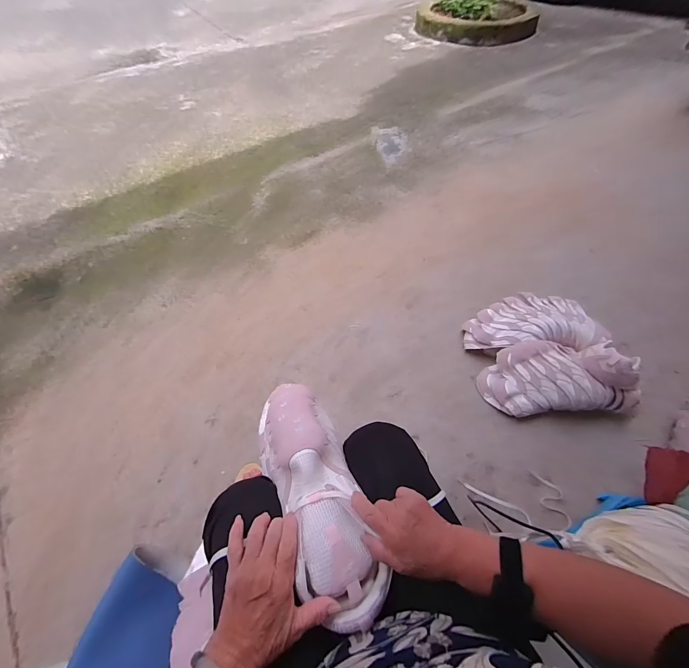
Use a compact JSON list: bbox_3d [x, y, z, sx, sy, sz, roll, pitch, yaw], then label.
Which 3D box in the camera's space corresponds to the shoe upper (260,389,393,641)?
[{"bbox_3d":[-0.047,0.201,0.465,0.118,0.091,0.330,-19,48,-12],"label":"shoe upper"}]

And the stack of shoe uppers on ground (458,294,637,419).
[{"bbox_3d":[0.592,0.038,0.994,0.388,0.151,0.384,-3,53,-1],"label":"stack of shoe uppers on ground"}]

